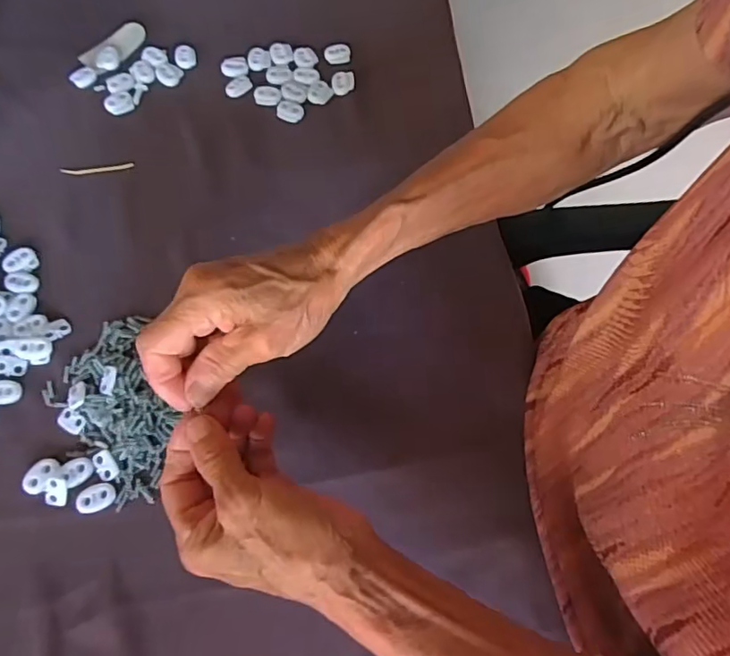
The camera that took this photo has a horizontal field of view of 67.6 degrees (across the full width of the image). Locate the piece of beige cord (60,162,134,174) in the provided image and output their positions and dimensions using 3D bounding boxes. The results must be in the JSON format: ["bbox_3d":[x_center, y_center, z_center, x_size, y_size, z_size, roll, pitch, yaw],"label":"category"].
[{"bbox_3d":[-0.210,-0.125,0.426,0.054,0.004,0.006,-8,70,-6],"label":"piece of beige cord"}]

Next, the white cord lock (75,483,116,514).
[{"bbox_3d":[-0.164,0.103,0.330,0.023,0.004,0.015,-20,71,-10],"label":"white cord lock"}]

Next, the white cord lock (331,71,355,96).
[{"bbox_3d":[-0.018,-0.208,0.462,0.020,0.006,0.019,-6,70,-5],"label":"white cord lock"}]

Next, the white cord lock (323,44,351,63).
[{"bbox_3d":[-0.024,-0.239,0.475,0.023,0.005,0.017,-6,70,-5],"label":"white cord lock"}]

